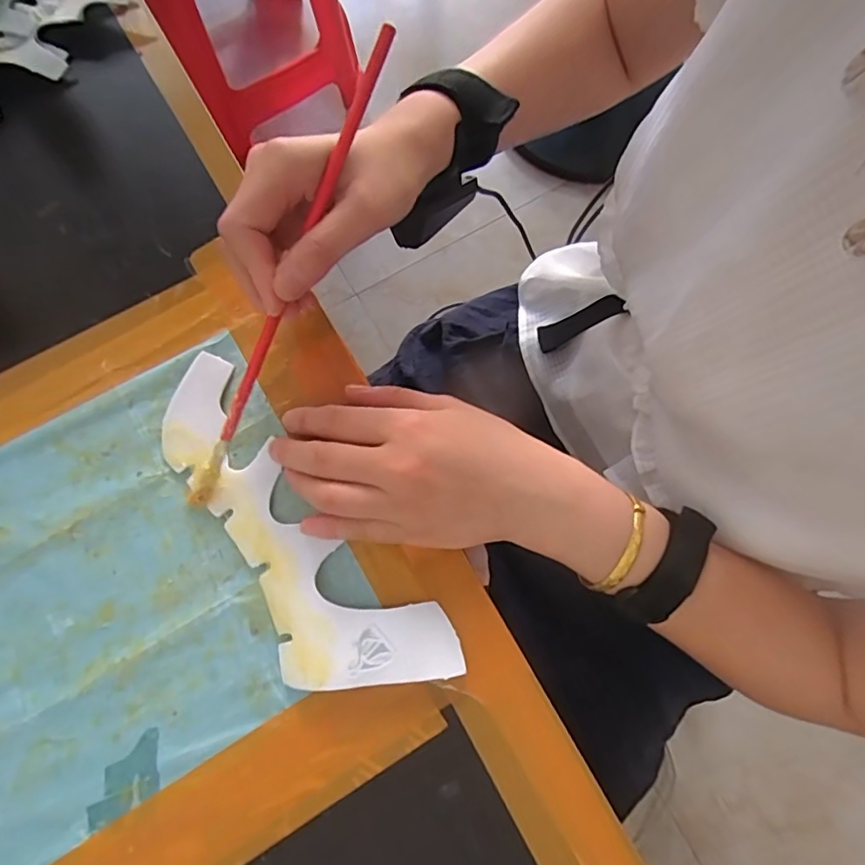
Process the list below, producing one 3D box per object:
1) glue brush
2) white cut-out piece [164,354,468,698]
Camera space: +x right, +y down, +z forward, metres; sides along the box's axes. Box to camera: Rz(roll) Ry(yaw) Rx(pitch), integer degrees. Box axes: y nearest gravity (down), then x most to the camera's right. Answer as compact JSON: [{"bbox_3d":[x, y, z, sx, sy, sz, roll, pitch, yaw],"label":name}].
[{"bbox_3d":[-0.075,-0.068,0.271,0.009,0.009,0.252,29,105,5],"label":"glue brush"},{"bbox_3d":[-0.081,0.059,0.296,0.076,0.008,0.214,-41,80,-10],"label":"white cut-out piece"}]

